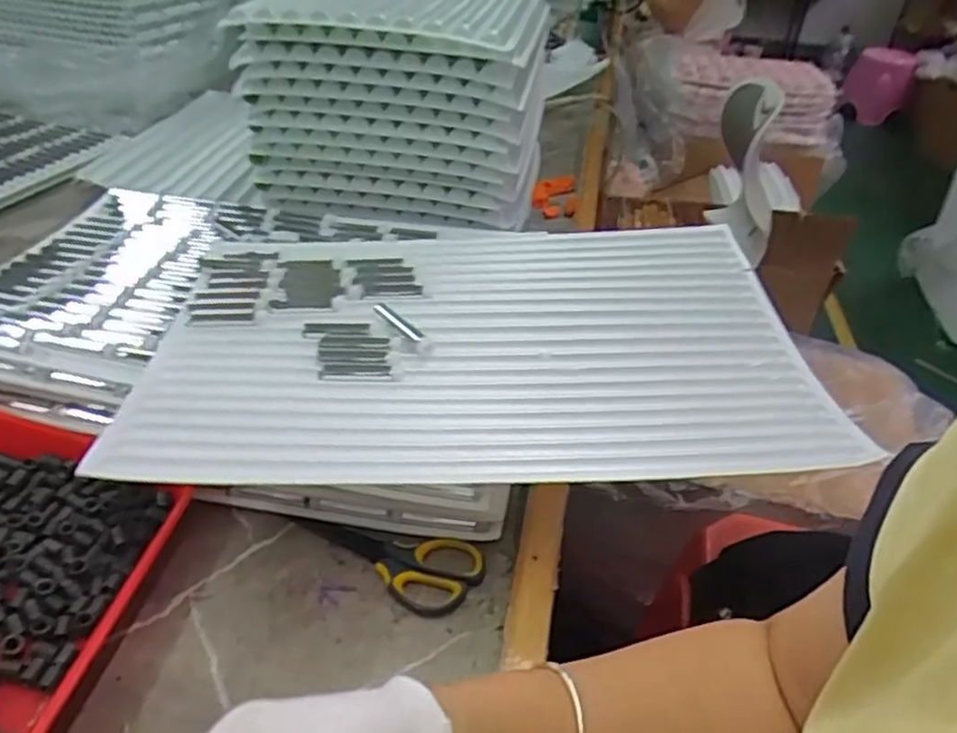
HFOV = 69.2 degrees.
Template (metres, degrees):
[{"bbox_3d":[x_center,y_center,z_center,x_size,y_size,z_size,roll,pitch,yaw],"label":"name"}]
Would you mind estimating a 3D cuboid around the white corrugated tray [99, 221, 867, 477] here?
[{"bbox_3d":[0.006,-0.030,0.557,0.491,0.031,0.332,1,36,-2],"label":"white corrugated tray"}]

